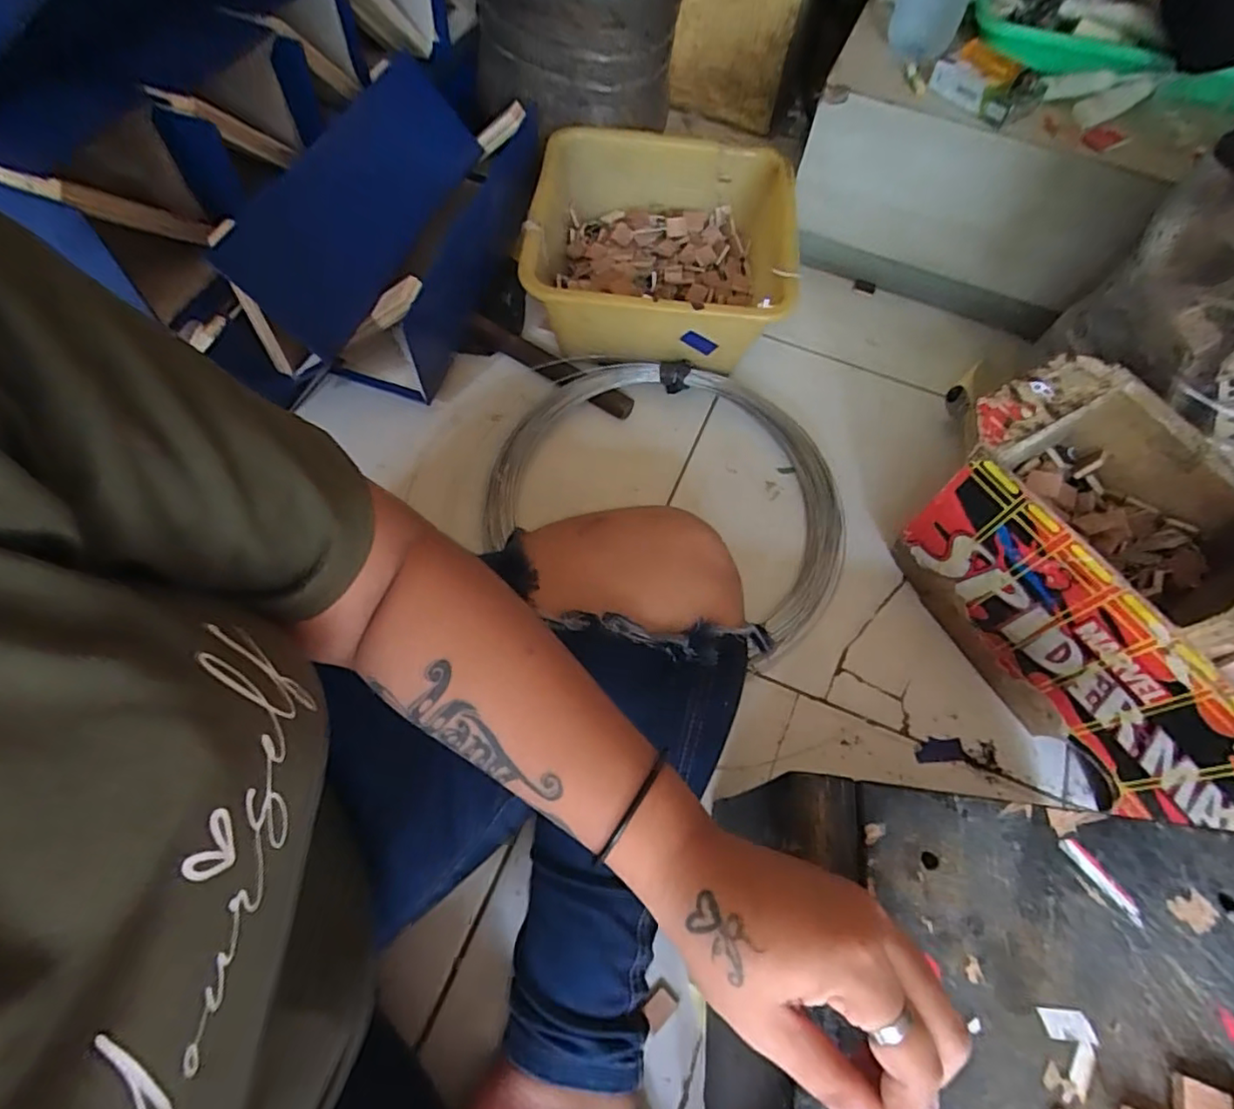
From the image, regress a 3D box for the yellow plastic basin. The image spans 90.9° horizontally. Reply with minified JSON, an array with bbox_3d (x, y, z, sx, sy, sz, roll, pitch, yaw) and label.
[{"bbox_3d":[0.050,-0.323,0.671,0.280,0.121,0.275,10,64,3],"label":"yellow plastic basin"}]

